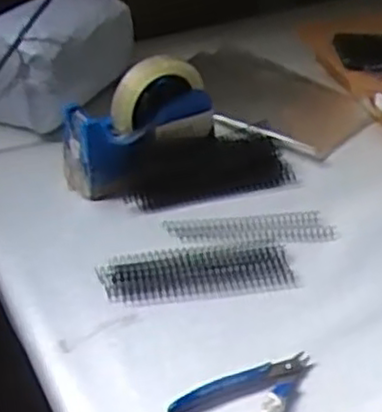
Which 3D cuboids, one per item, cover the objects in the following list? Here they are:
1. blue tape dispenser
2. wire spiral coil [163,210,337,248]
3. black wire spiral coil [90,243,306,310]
[{"bbox_3d":[-0.054,-0.086,0.729,0.076,0.114,0.153,31,48,32],"label":"blue tape dispenser"},{"bbox_3d":[0.059,0.022,0.683,0.160,0.012,0.042,-5,40,-7],"label":"wire spiral coil"},{"bbox_3d":[0.008,0.058,0.639,0.173,0.011,0.063,-7,40,-9],"label":"black wire spiral coil"}]

